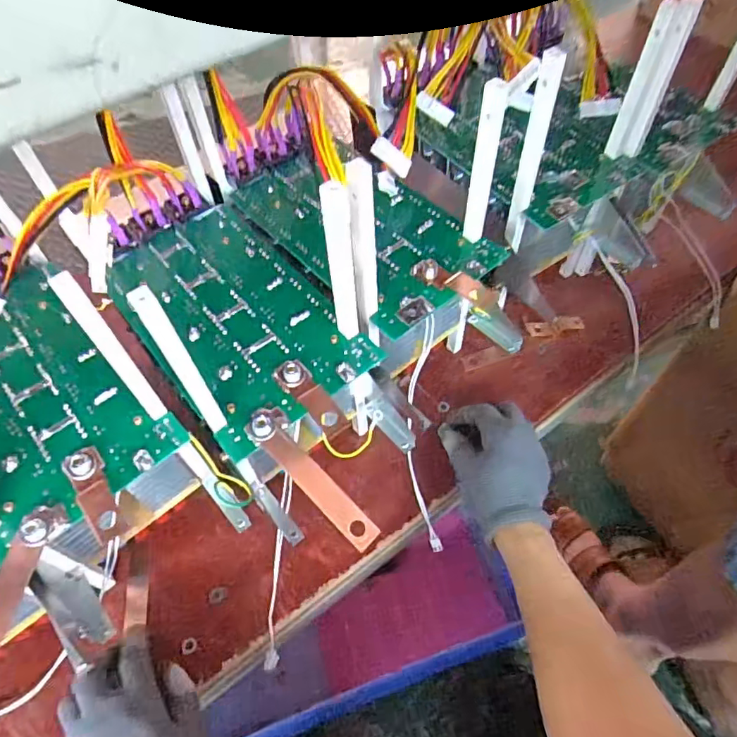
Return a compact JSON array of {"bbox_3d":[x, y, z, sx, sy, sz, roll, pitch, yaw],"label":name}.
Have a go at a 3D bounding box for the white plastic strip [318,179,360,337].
[{"bbox_3d":[-0.017,-0.065,0.349,0.017,0.123,0.019,-5,56,-1],"label":"white plastic strip"}]

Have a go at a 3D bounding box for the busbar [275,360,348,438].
[{"bbox_3d":[-0.039,0.018,0.362,0.022,0.012,0.068,-35,62,-19],"label":"busbar"}]

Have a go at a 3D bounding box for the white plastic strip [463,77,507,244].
[{"bbox_3d":[0.085,-0.147,0.392,0.016,0.130,0.011,11,58,9],"label":"white plastic strip"}]

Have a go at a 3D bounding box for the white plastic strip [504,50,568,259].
[{"bbox_3d":[0.133,-0.171,0.431,0.019,0.166,0.023,12,58,10],"label":"white plastic strip"}]

